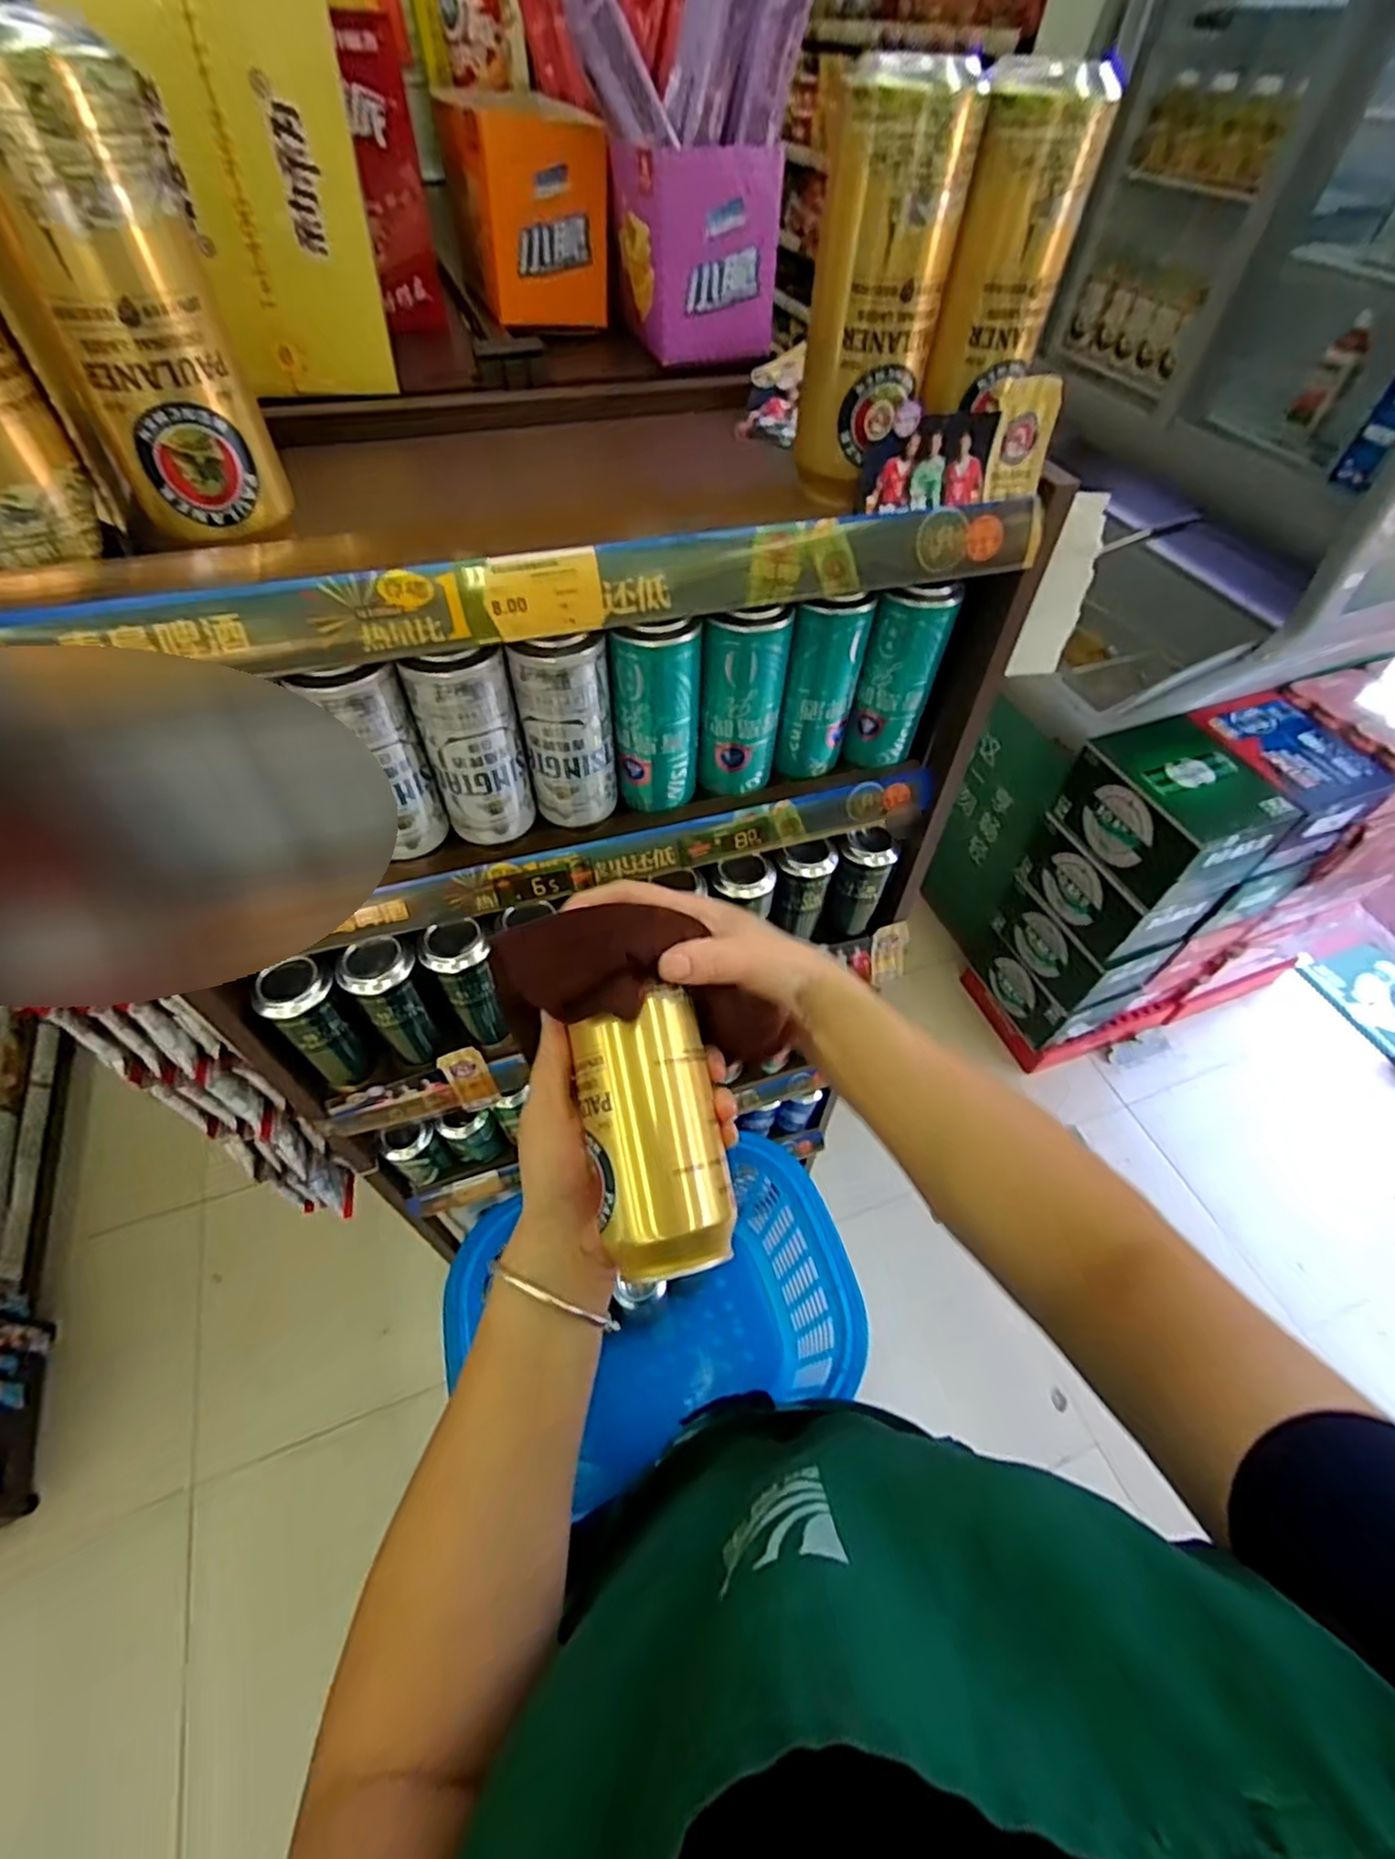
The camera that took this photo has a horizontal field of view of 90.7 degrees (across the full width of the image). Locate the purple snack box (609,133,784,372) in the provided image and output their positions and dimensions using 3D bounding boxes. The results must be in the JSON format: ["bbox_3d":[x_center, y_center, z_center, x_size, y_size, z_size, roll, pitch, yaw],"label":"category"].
[{"bbox_3d":[-0.003,-0.506,0.519,0.106,0.110,0.091,-10,54,-9],"label":"purple snack box"}]

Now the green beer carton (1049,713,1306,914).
[{"bbox_3d":[0.834,-0.209,1.231,0.215,0.193,0.283,-16,55,-14],"label":"green beer carton"}]

